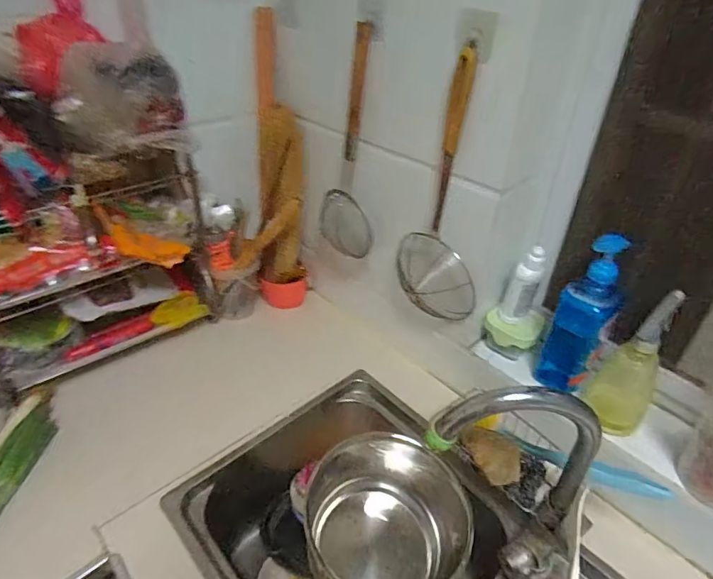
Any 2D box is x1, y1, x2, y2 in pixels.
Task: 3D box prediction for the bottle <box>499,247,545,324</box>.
[{"bbox_3d":[0.275,-0.012,0.757,0.047,0.143,0.039,16,38,18],"label":"bottle"}]

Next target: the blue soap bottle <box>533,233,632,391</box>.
[{"bbox_3d":[0.339,0.042,0.695,0.074,0.246,0.060,23,41,26],"label":"blue soap bottle"}]

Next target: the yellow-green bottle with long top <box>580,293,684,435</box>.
[{"bbox_3d":[0.386,0.106,0.646,0.082,0.221,0.063,27,43,30],"label":"yellow-green bottle with long top"}]

